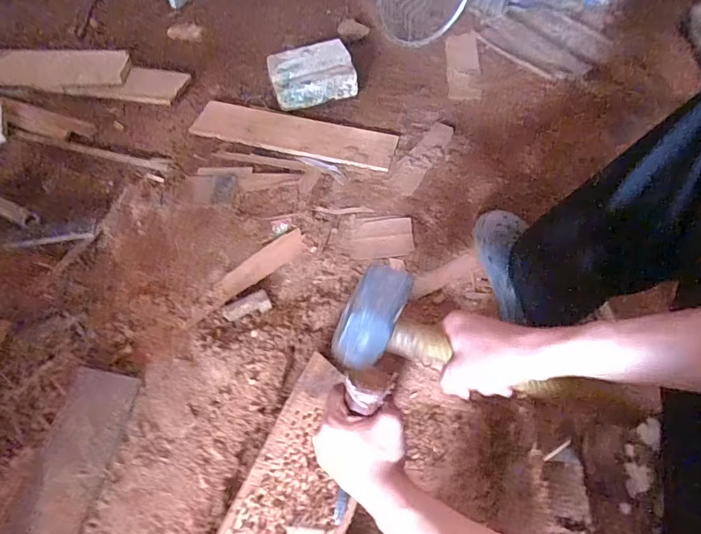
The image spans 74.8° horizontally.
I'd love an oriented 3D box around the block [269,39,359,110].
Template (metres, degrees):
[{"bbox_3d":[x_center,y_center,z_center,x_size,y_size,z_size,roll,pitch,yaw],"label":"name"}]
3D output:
[{"bbox_3d":[-0.083,-0.411,0.979,0.171,0.067,0.128,-13,58,-10],"label":"block"}]

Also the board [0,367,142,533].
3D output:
[{"bbox_3d":[-0.348,0.284,0.532,0.086,0.012,0.335,8,57,4],"label":"board"}]

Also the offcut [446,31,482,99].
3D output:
[{"bbox_3d":[0.259,-0.467,1.048,0.076,0.005,0.244,6,57,2],"label":"offcut"}]

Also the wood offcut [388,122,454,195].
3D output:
[{"bbox_3d":[0.144,-0.218,0.892,0.052,0.009,0.209,27,60,16],"label":"wood offcut"}]

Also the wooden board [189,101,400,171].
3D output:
[{"bbox_3d":[-0.110,-0.272,0.923,0.403,0.012,0.115,15,58,9],"label":"wooden board"}]

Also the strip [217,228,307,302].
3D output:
[{"bbox_3d":[-0.147,-0.006,0.766,0.172,0.005,0.049,-34,64,-21],"label":"strip"}]

